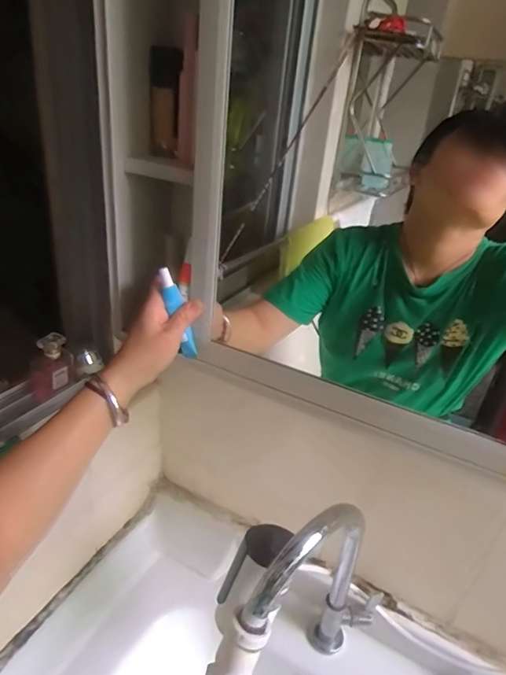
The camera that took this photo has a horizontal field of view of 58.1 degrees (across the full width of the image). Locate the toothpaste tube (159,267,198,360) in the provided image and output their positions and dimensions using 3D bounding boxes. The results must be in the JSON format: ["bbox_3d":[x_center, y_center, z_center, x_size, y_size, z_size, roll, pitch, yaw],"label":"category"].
[{"bbox_3d":[-0.085,-0.024,0.510,0.024,0.111,0.017,-7,24,21],"label":"toothpaste tube"}]

